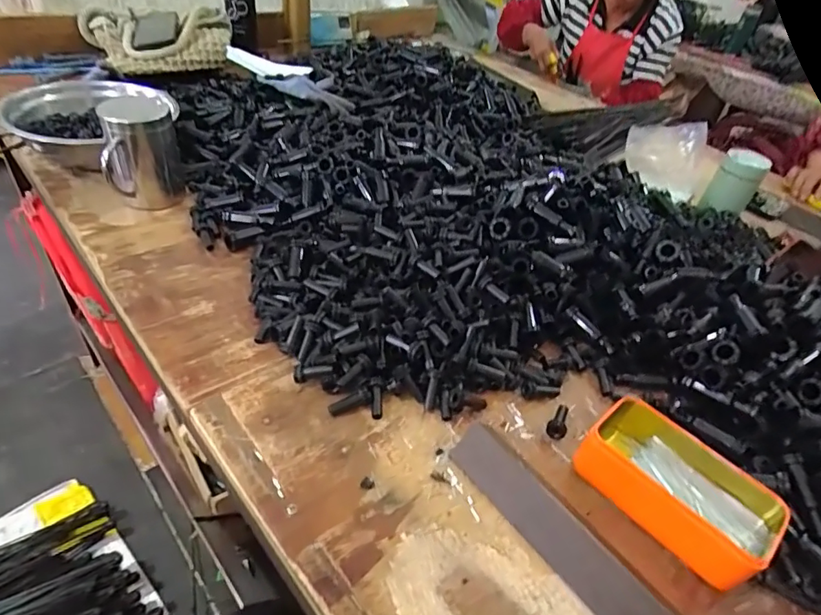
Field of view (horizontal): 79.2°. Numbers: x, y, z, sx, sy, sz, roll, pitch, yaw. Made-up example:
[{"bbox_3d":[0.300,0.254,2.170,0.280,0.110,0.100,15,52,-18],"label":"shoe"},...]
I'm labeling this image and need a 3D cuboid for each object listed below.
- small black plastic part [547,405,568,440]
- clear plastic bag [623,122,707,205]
[{"bbox_3d":[0.144,0.106,0.470,0.017,0.014,0.040,30,44,21],"label":"small black plastic part"},{"bbox_3d":[0.405,-0.243,0.792,0.126,0.108,0.062,19,41,9],"label":"clear plastic bag"}]

